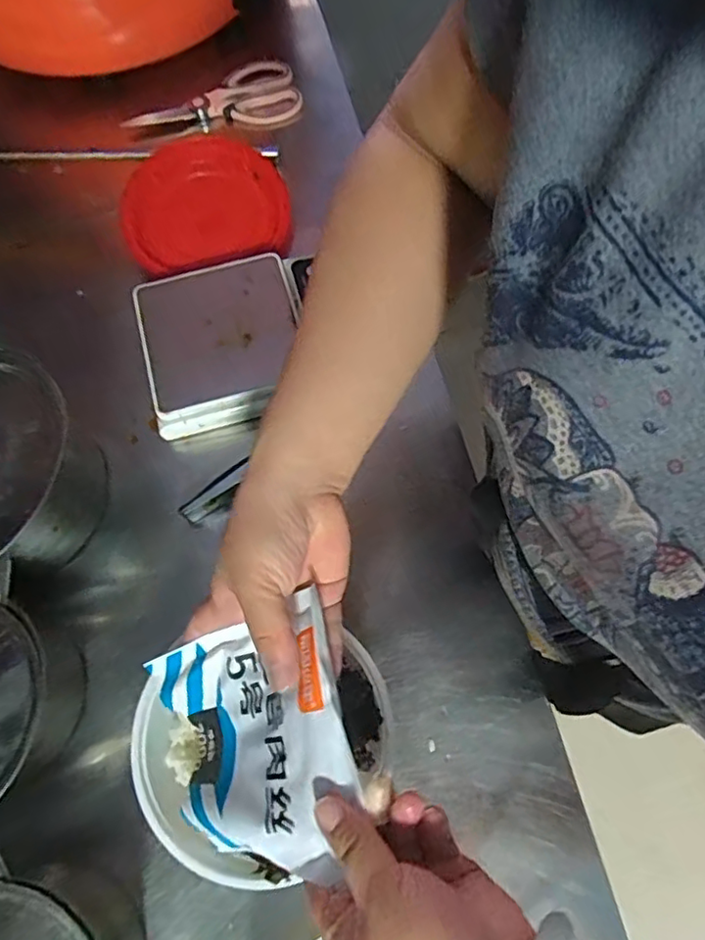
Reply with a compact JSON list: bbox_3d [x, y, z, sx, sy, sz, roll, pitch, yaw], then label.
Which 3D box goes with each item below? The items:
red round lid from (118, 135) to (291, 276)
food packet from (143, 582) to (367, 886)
[{"bbox_3d":[-0.153,-0.273,0.599,0.160,0.027,0.141,-20,71,-5],"label":"red round lid"},{"bbox_3d":[-0.059,0.155,0.331,0.145,0.026,0.130,-35,61,34],"label":"food packet"}]

